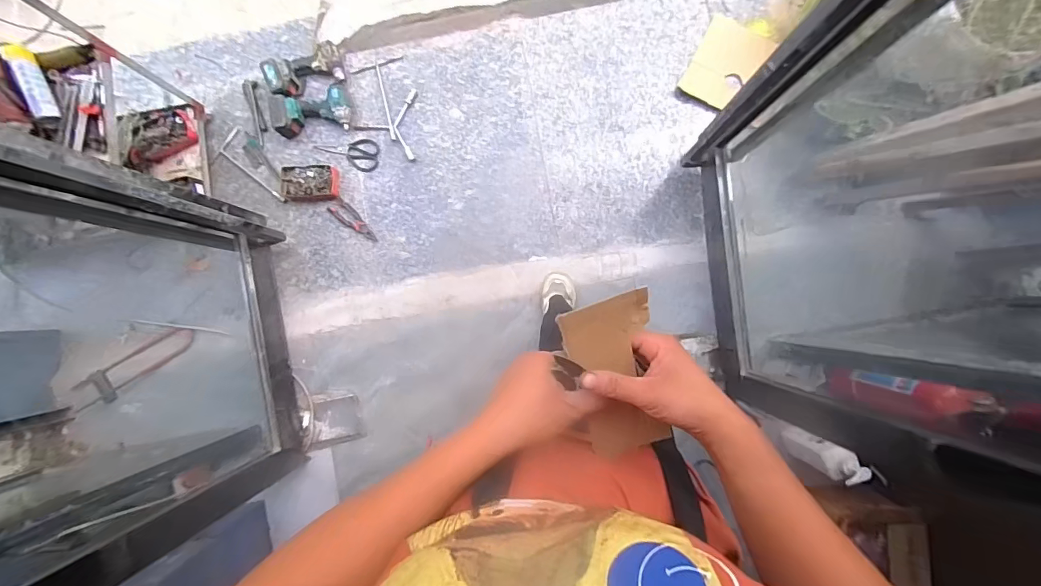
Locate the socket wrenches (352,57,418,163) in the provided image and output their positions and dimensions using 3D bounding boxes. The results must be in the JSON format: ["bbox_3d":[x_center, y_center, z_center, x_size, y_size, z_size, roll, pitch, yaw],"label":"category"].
[{"bbox_3d":[-0.454,-0.622,1.487,0.201,0.018,0.335,-3,91,-7],"label":"socket wrenches"}]

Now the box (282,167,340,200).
[{"bbox_3d":[-0.704,-0.366,1.474,0.196,0.071,0.095,-2,88,3],"label":"box"}]

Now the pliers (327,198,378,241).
[{"bbox_3d":[-0.562,-0.240,1.485,0.191,0.023,0.060,42,91,3],"label":"pliers"}]

